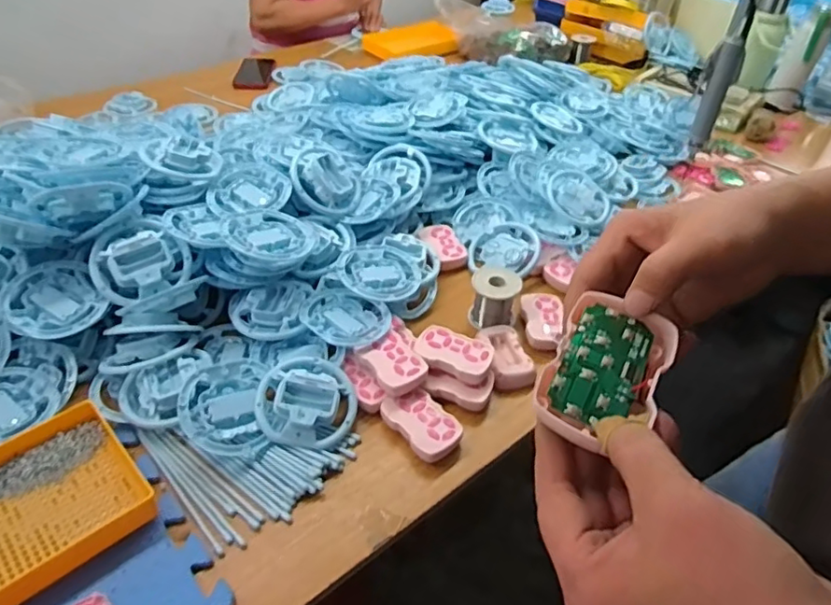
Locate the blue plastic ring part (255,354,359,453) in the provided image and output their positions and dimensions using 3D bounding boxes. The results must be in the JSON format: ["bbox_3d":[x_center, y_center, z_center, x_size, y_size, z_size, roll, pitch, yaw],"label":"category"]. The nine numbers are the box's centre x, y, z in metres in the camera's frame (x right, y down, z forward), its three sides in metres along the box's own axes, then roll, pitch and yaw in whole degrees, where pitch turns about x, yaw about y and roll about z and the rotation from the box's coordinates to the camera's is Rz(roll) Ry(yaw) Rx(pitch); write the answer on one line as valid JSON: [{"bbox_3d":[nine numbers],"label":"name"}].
[{"bbox_3d":[-0.114,0.098,0.613,0.099,0.026,0.099,10,43,8],"label":"blue plastic ring part"}]

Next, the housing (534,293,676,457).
[{"bbox_3d":[0.095,0.033,0.290,0.051,0.013,0.085,23,46,22],"label":"housing"}]

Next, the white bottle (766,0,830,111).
[{"bbox_3d":[0.838,-0.533,1.264,0.069,0.205,0.083,23,46,22],"label":"white bottle"}]

